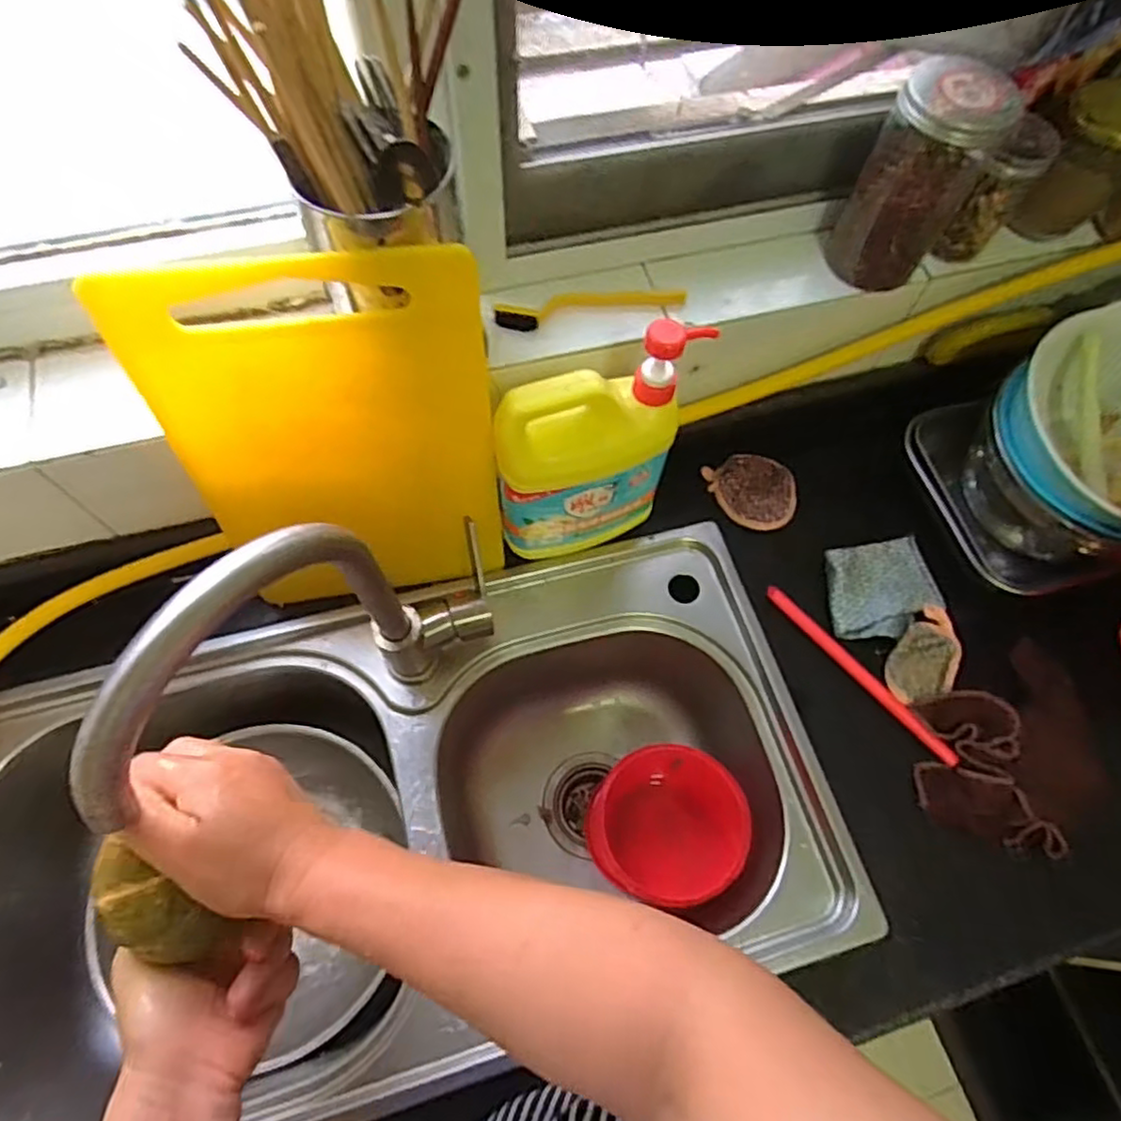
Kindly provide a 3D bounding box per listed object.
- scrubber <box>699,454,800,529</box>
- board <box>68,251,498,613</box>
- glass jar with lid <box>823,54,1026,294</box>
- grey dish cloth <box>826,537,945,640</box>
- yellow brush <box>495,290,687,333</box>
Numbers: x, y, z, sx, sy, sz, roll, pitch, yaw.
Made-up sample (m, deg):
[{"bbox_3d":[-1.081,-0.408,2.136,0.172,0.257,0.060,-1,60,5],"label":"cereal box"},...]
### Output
[{"bbox_3d":[0.206,-0.076,0.703,0.082,0.010,0.093,-31,70,-15],"label":"scrubber"},{"bbox_3d":[-0.161,-0.074,0.512,0.220,0.318,0.018,-6,51,-6],"label":"board"},{"bbox_3d":[0.289,-0.311,0.537,0.083,0.156,0.087,1,65,-2],"label":"glass jar with lid"},{"bbox_3d":[0.314,0.025,0.651,0.108,0.007,0.096,-6,65,-5],"label":"grey dish cloth"},{"bbox_3d":[0.025,-0.217,0.564,0.160,0.013,0.026,-12,66,-8],"label":"yellow brush"}]

